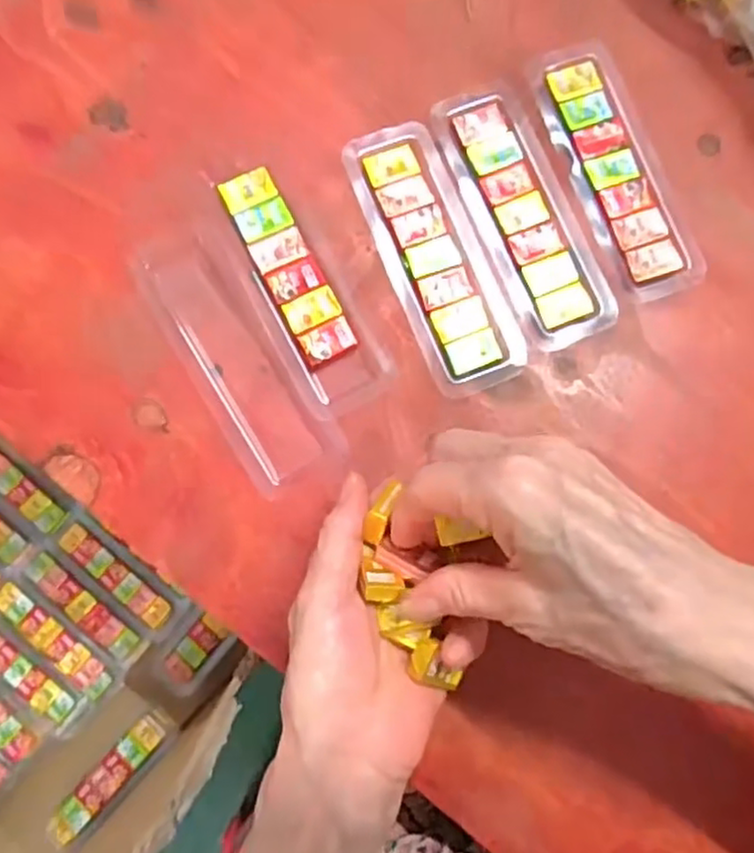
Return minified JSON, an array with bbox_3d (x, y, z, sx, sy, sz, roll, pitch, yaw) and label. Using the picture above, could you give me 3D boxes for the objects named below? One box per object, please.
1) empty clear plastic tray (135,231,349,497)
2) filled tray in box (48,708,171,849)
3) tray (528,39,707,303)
[{"bbox_3d":[-0.062,-0.027,0.322,0.044,0.005,0.119,-30,84,-6],"label":"empty clear plastic tray"},{"bbox_3d":[-0.236,0.311,0.612,0.031,0.037,0.131,41,82,4],"label":"filled tray in box"},{"bbox_3d":[0.121,-0.131,0.345,0.046,0.006,0.140,-20,83,-5],"label":"tray"}]

